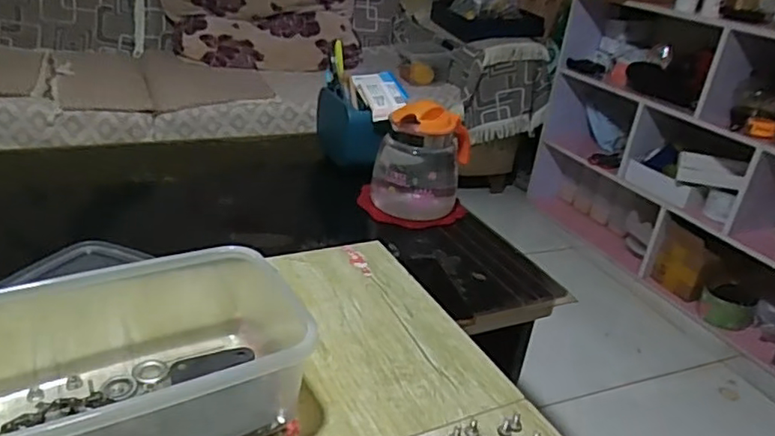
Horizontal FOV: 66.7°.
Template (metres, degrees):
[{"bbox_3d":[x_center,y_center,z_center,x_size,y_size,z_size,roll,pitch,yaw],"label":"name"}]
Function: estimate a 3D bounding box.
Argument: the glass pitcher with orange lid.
[{"bbox_3d":[0.064,-0.110,1.068,0.146,0.186,0.169,14,27,12],"label":"glass pitcher with orange lid"}]

